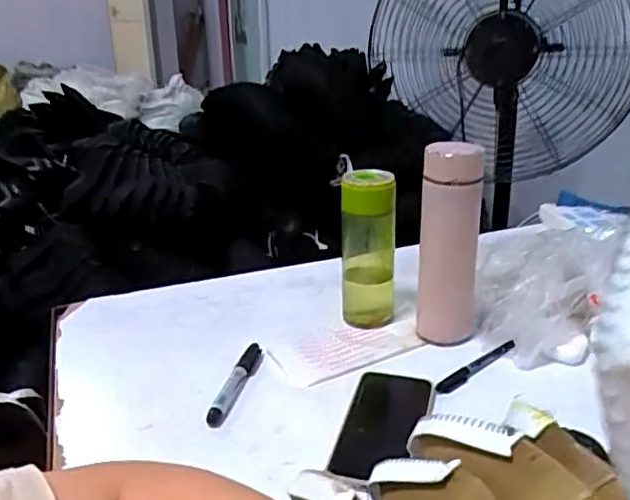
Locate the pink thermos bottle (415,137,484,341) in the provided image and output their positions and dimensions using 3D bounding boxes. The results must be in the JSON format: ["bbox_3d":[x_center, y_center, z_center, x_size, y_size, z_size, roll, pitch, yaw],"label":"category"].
[{"bbox_3d":[0.157,-0.006,0.745,0.067,0.233,0.060,1,22,7],"label":"pink thermos bottle"}]

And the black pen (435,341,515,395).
[{"bbox_3d":[0.175,0.129,0.702,0.120,0.016,0.018,-19,27,-36],"label":"black pen"}]

